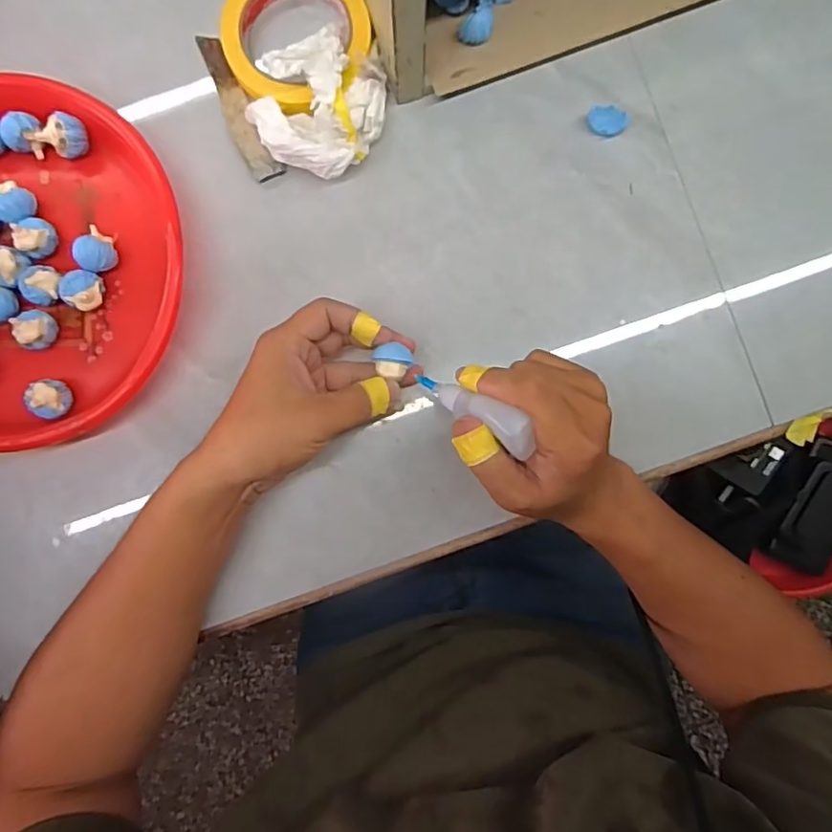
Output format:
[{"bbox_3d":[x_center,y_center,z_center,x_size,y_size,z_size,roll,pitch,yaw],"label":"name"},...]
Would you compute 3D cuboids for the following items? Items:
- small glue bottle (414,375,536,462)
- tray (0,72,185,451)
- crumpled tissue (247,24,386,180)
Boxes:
[{"bbox_3d":[0.033,-0.004,0.339,0.078,0.022,0.019,31,90,36],"label":"small glue bottle"},{"bbox_3d":[-0.290,-0.105,0.407,0.247,0.035,0.243,0,90,1],"label":"tray"},{"bbox_3d":[-0.069,-0.223,0.405,0.090,0.041,0.095,27,90,1],"label":"crumpled tissue"}]

